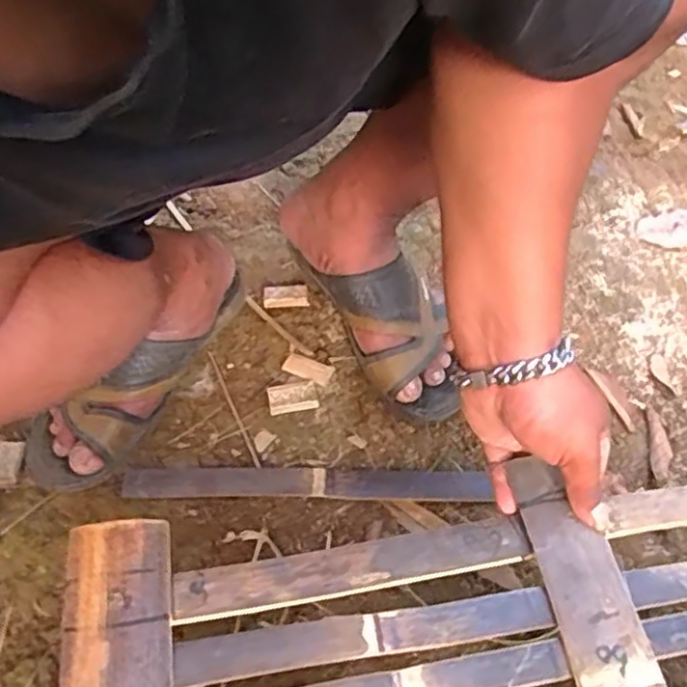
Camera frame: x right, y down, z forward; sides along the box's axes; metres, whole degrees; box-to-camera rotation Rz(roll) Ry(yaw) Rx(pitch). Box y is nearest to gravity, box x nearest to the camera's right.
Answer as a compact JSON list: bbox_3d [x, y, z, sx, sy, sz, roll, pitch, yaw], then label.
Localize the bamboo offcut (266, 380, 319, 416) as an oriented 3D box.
[{"bbox_3d":[-0.047,0.050,0.622,0.044,0.009,0.029,-8,51,-8],"label":"bamboo offcut"}]

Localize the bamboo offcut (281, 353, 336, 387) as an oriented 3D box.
[{"bbox_3d":[-0.034,0.024,0.646,0.046,0.007,0.025,18,52,13],"label":"bamboo offcut"}]

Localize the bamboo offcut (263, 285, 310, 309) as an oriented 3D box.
[{"bbox_3d":[-0.061,-0.050,0.708,0.046,0.008,0.028,-1,50,-3],"label":"bamboo offcut"}]

